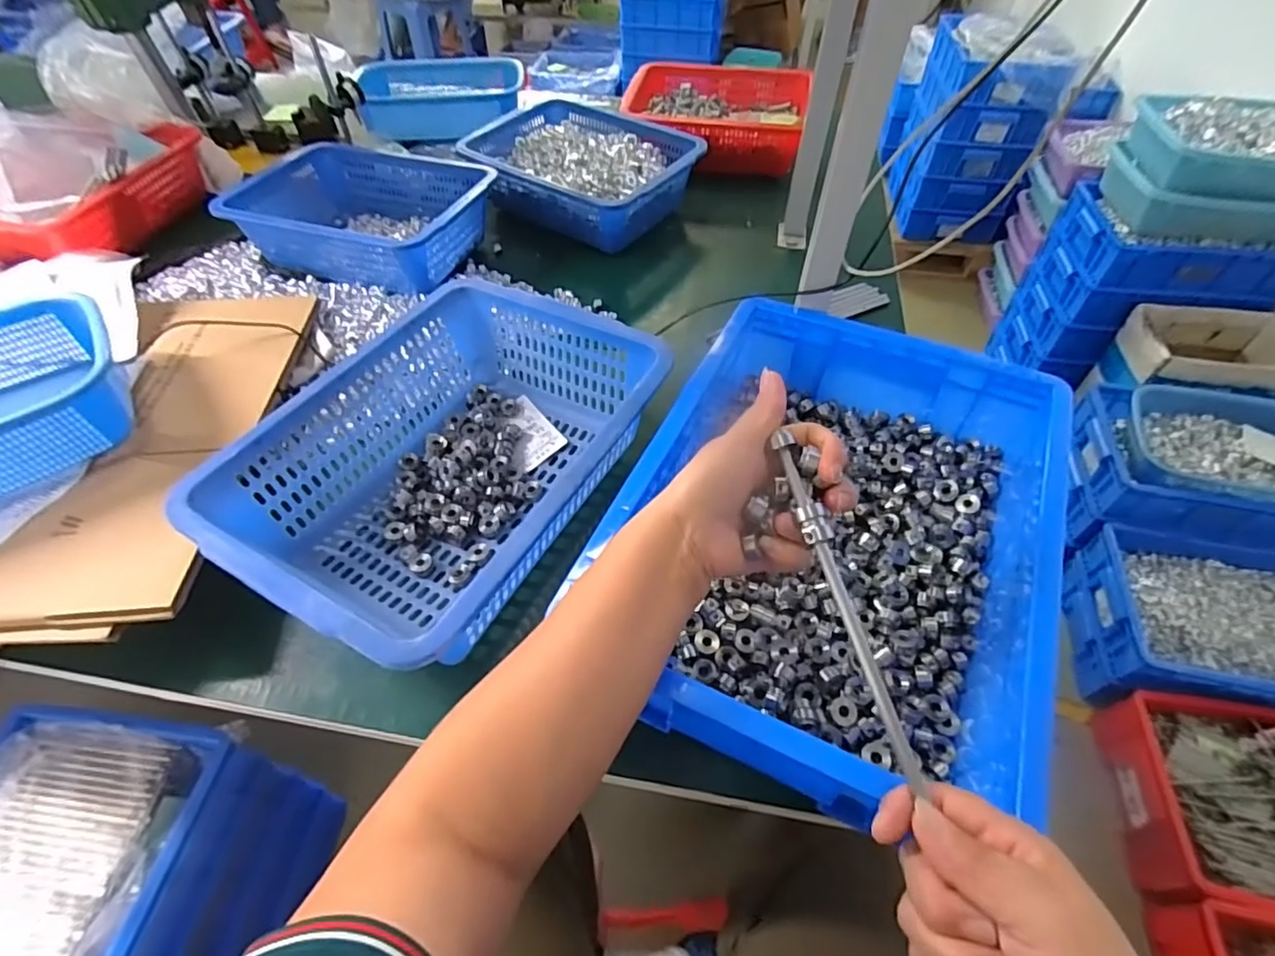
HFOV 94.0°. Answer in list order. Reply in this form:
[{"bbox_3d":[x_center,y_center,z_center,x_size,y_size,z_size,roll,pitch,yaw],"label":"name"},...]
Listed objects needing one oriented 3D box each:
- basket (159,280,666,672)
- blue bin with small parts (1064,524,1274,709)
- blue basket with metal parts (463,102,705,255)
[{"bbox_3d":[-0.161,-0.010,0.539,0.259,0.130,0.347,25,56,18],"label":"basket"},{"bbox_3d":[1.144,0.307,1.177,0.452,0.162,0.358,13,53,10],"label":"blue bin with small parts"},{"bbox_3d":[-0.087,-0.458,0.905,0.327,0.100,0.228,26,57,19],"label":"blue basket with metal parts"}]

